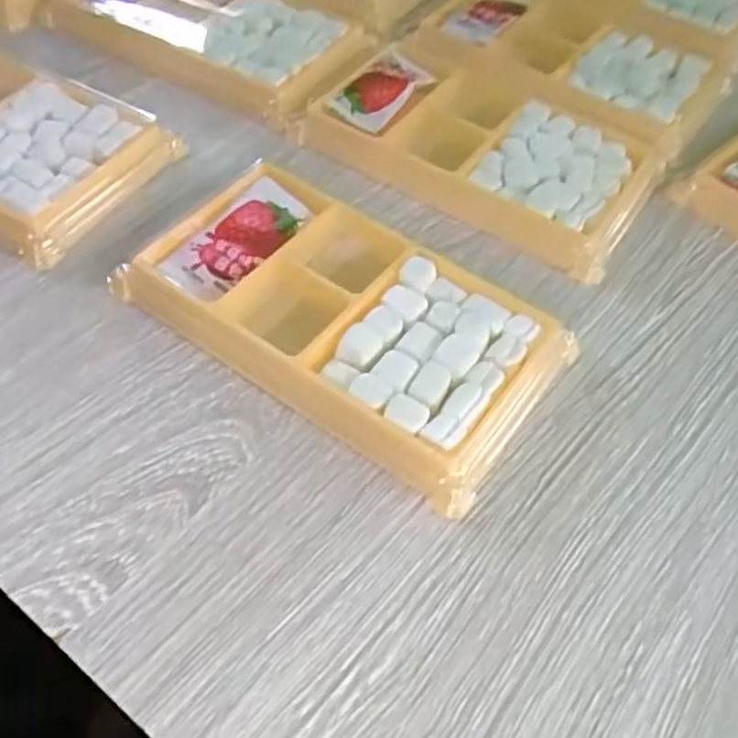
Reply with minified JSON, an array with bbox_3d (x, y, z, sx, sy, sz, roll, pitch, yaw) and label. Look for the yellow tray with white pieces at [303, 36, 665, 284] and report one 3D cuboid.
[{"bbox_3d":[0.047,-0.091,0.298,0.129,0.014,0.077,29,57,16],"label":"yellow tray with white pieces"}]

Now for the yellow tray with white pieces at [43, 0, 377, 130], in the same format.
[{"bbox_3d":[-0.067,-0.156,0.330,0.124,0.019,0.083,26,56,14],"label":"yellow tray with white pieces"}]

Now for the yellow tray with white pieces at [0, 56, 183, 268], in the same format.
[{"bbox_3d":[-0.149,-0.091,0.279,0.127,0.017,0.074,24,56,13],"label":"yellow tray with white pieces"}]

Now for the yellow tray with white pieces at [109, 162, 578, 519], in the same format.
[{"bbox_3d":[-0.009,-0.019,0.241,0.135,0.015,0.075,31,60,17],"label":"yellow tray with white pieces"}]

